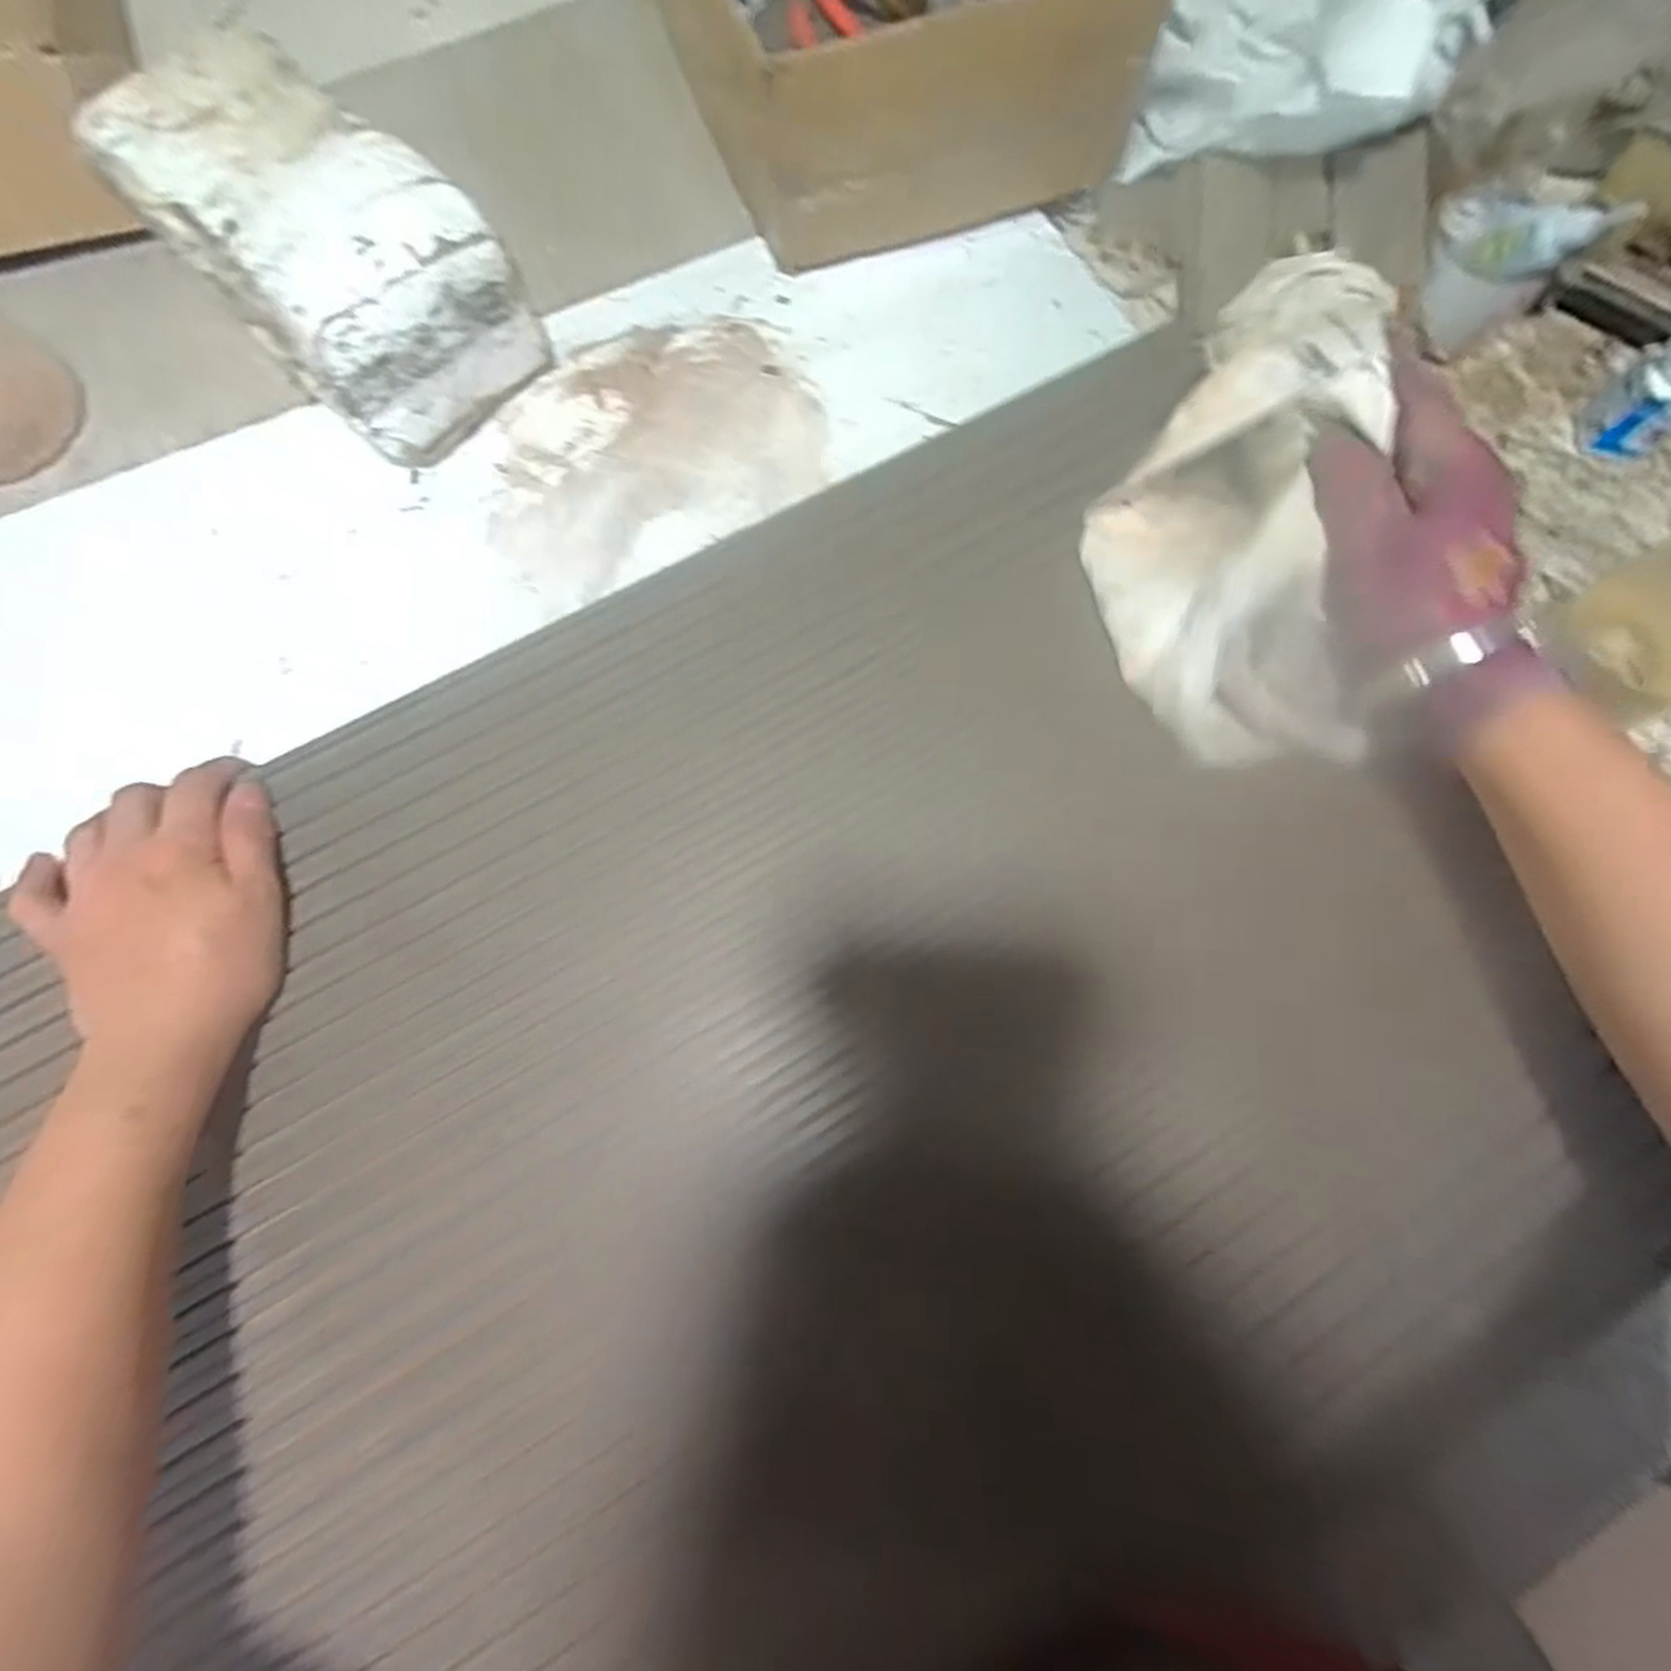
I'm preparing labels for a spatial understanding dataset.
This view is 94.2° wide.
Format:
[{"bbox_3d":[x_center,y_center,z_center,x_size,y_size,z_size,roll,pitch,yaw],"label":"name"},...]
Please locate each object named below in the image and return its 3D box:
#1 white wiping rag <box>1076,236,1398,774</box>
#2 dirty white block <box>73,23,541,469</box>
[{"bbox_3d":[0.173,-0.126,0.335,0.089,0.096,0.192,1,76,0],"label":"white wiping rag"},{"bbox_3d":[-0.293,-0.336,0.451,0.223,0.111,0.125,42,80,9],"label":"dirty white block"}]

